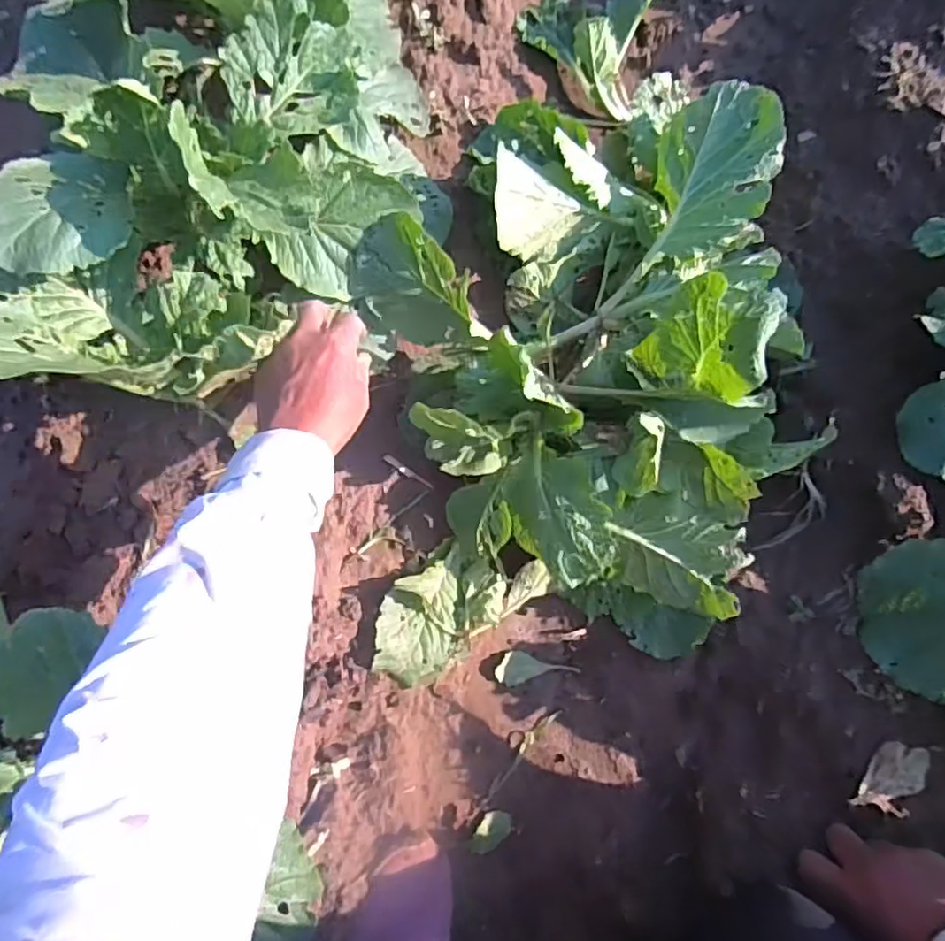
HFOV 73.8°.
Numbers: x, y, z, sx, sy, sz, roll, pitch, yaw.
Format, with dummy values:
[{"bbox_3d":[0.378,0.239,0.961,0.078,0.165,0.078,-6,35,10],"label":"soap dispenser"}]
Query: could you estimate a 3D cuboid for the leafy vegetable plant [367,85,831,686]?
[{"bbox_3d":[0.090,-0.098,0.508,0.355,0.190,0.508,-3,81,-1],"label":"leafy vegetable plant"}]

